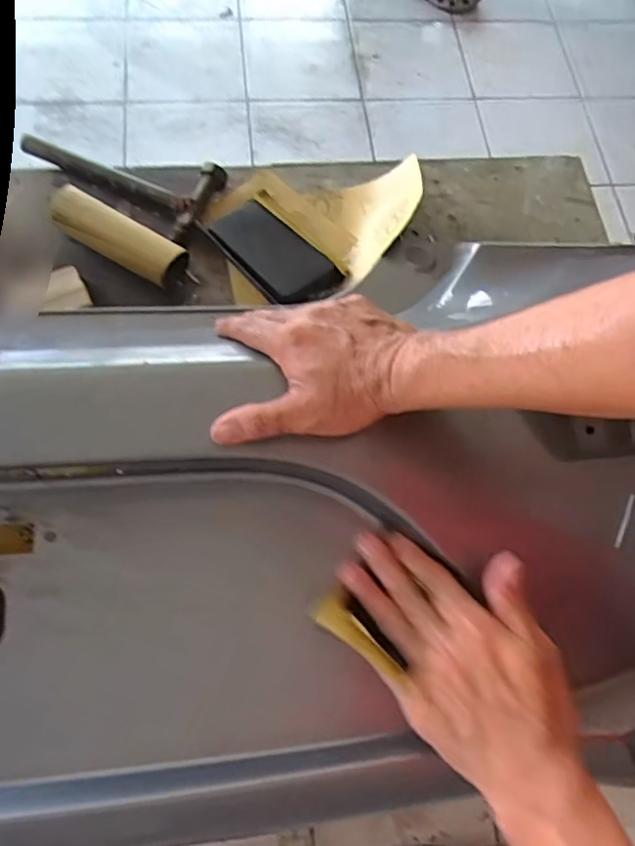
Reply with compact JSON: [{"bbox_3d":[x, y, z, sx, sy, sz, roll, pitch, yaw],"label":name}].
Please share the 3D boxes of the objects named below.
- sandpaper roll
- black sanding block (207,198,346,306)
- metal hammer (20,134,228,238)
[{"bbox_3d":[-0.204,-0.187,0.601,0.146,0.037,0.051,31,70,6],"label":"sandpaper roll"},{"bbox_3d":[-0.042,-0.175,0.614,0.073,0.017,0.135,-40,78,-17],"label":"black sanding block"},{"bbox_3d":[-0.206,-0.280,0.646,0.211,0.022,0.090,32,70,7],"label":"metal hammer"}]

